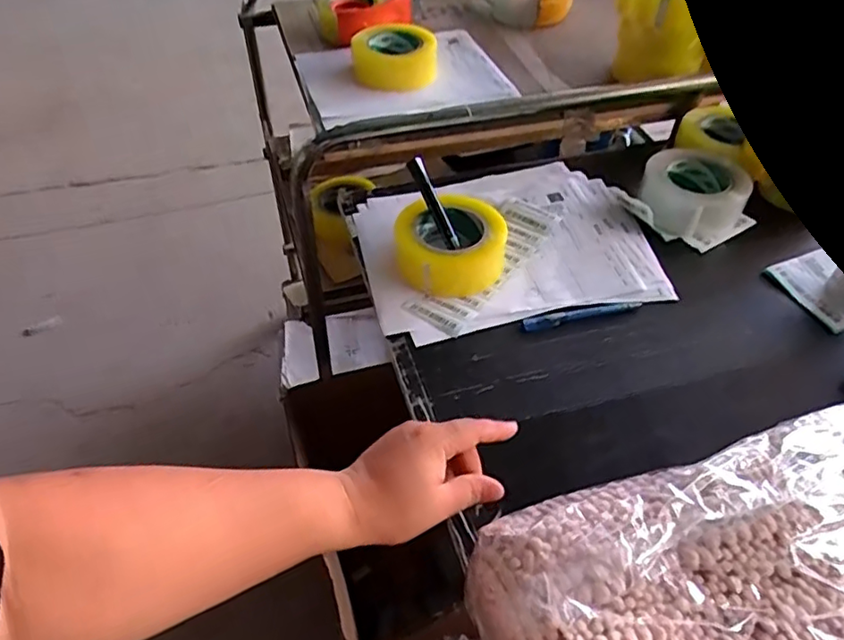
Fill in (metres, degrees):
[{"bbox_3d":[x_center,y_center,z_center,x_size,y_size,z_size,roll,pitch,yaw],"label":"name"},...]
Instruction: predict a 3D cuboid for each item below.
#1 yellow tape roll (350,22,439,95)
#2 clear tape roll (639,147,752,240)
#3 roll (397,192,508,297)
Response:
[{"bbox_3d":[-0.041,-0.393,0.917,0.127,0.049,0.118,0,49,-1],"label":"yellow tape roll"},{"bbox_3d":[0.334,-0.157,0.759,0.117,0.047,0.122,1,49,-1],"label":"clear tape roll"},{"bbox_3d":[0.031,-0.086,0.688,0.119,0.055,0.115,1,49,-1],"label":"roll"}]

